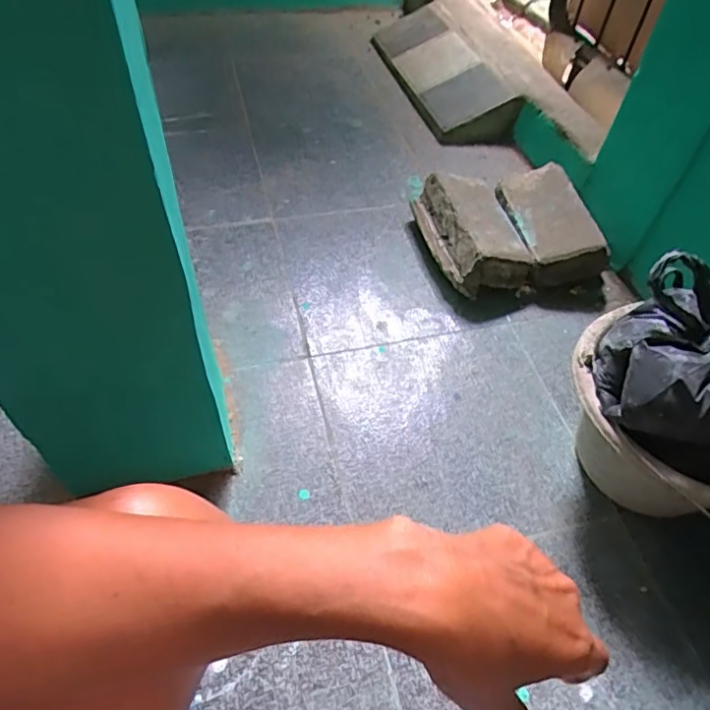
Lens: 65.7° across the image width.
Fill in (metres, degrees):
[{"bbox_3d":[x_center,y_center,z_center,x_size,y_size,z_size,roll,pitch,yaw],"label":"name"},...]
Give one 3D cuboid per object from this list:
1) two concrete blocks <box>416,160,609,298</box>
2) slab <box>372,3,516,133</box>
[{"bbox_3d":[0.234,-0.193,0.863,0.236,0.094,0.224,-10,54,-11],"label":"two concrete blocks"},{"bbox_3d":[0.175,-0.623,1.182,0.154,0.028,0.434,-27,55,10],"label":"slab"}]

